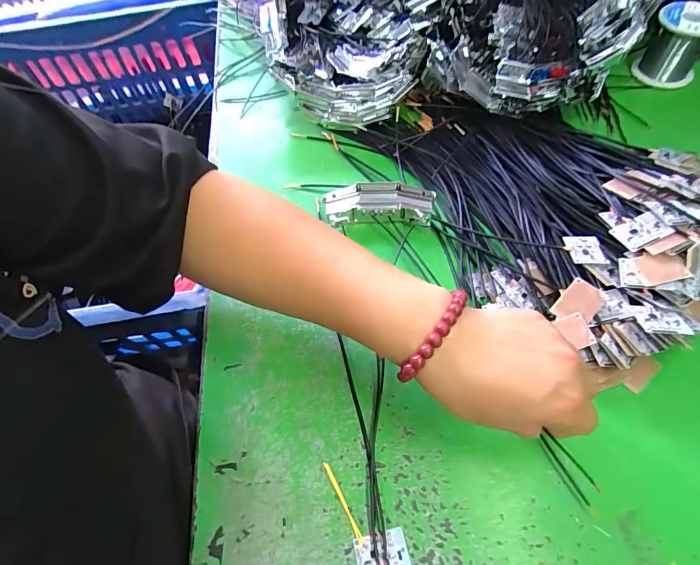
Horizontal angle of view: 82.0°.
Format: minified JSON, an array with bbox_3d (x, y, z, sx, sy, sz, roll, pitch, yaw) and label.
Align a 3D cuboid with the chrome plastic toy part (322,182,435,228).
[{"bbox_3d":[0.025,-0.073,0.373,0.097,0.023,0.033,0,57,4],"label":"chrome plastic toy part"}]

